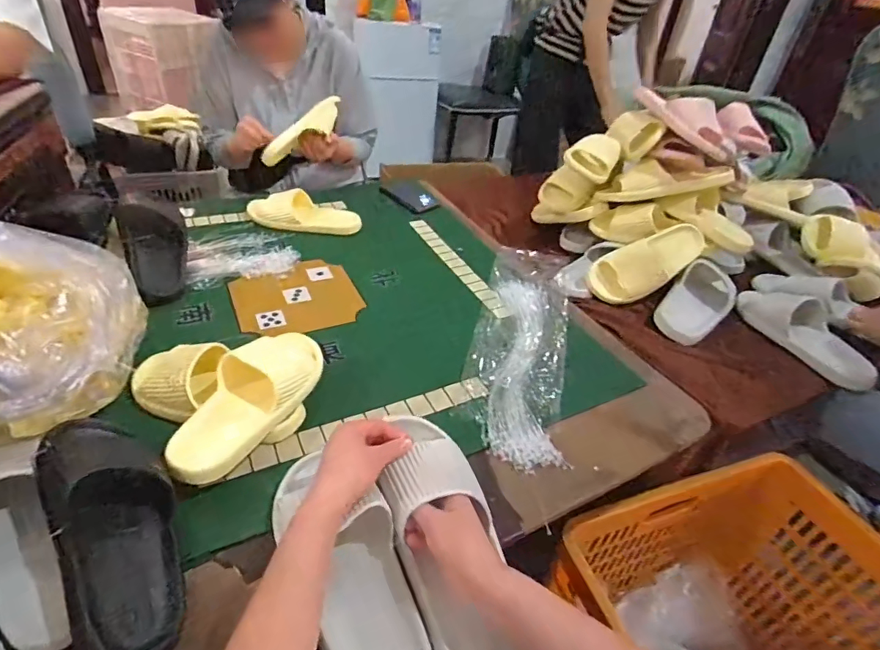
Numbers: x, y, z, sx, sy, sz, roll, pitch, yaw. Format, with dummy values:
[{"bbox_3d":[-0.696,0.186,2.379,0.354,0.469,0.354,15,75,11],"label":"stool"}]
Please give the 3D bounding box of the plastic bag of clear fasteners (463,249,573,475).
[{"bbox_3d":[0.137,0.011,0.803,0.148,0.025,0.523,12,37,5],"label":"plastic bag of clear fasteners"}]

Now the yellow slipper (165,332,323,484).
[{"bbox_3d":[-0.237,0.097,0.615,0.105,0.083,0.247,15,38,9],"label":"yellow slipper"}]

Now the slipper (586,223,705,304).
[{"bbox_3d":[0.417,-0.129,0.945,0.248,0.070,0.098,-29,44,-3],"label":"slipper"}]

